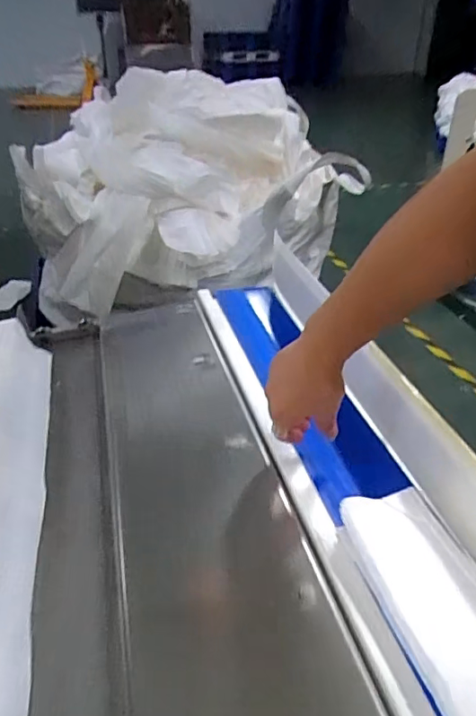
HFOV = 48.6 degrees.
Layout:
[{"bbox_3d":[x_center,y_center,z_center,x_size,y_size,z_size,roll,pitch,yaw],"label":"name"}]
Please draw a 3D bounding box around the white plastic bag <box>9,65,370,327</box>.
[{"bbox_3d":[-0.144,-0.452,1.467,0.895,0.541,0.432,-8,35,-13],"label":"white plastic bag"}]

